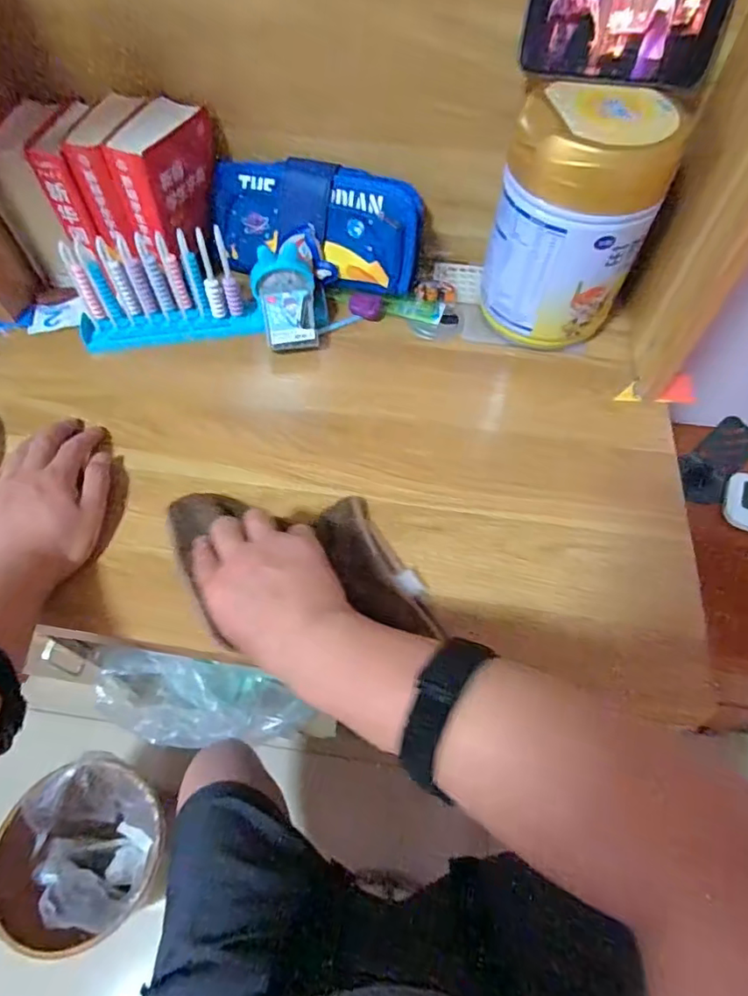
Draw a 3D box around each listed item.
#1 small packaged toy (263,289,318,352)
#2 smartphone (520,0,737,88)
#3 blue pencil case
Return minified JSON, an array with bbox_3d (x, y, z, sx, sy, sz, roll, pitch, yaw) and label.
[{"bbox_3d":[-0.081,-0.172,0.521,0.047,0.016,0.054,-7,104,-7],"label":"small packaged toy"},{"bbox_3d":[0.188,-0.359,0.403,0.142,0.068,0.007,8,41,4],"label":"smartphone"},{"bbox_3d":[-0.055,-0.282,0.557,0.218,0.111,0.075,12,25,11],"label":"blue pencil case"}]

